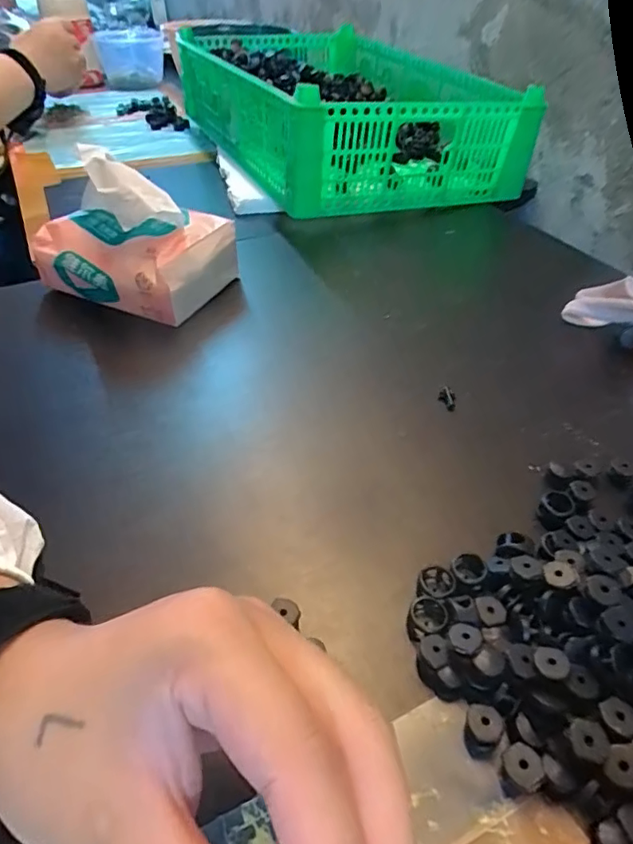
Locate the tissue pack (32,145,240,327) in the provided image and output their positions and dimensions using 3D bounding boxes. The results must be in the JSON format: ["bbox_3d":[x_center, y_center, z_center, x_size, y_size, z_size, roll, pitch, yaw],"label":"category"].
[{"bbox_3d":[-0.150,-0.149,0.419,0.142,0.101,0.091,14,44,15],"label":"tissue pack"}]

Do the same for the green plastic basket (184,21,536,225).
[{"bbox_3d":[0.021,-0.415,0.701,0.293,0.115,0.473,-17,45,-18],"label":"green plastic basket"}]

